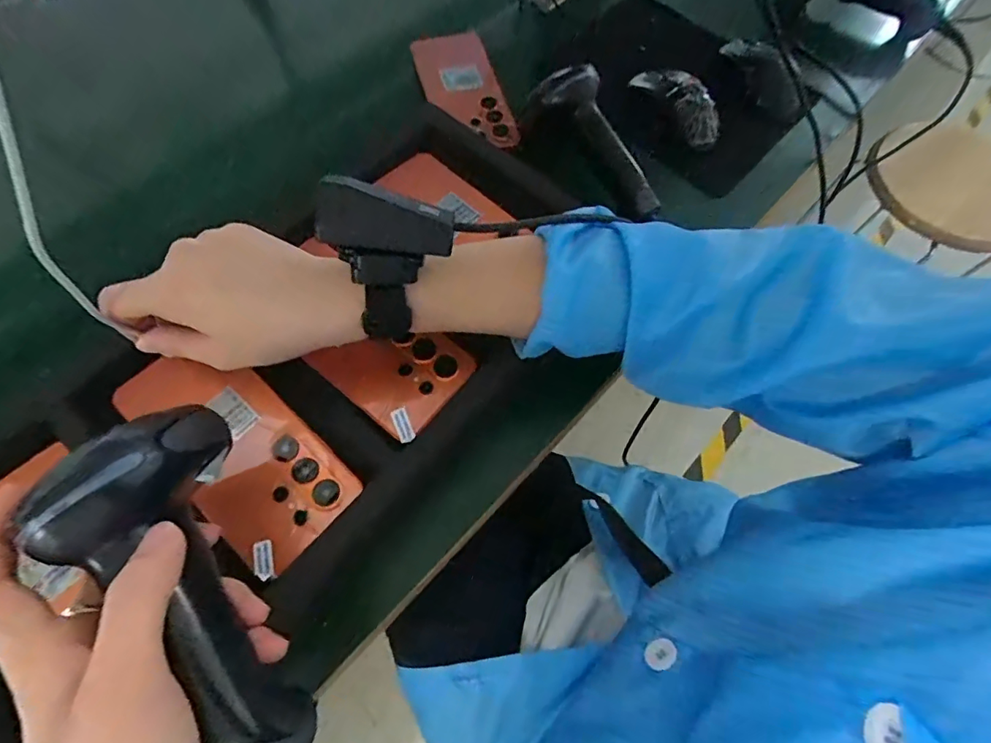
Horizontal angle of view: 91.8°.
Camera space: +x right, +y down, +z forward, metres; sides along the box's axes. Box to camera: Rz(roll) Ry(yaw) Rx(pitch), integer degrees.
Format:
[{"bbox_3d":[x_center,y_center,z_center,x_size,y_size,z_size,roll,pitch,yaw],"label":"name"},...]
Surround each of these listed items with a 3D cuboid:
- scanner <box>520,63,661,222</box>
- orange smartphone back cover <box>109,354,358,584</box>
[{"bbox_3d":[0.096,-0.210,0.442,0.152,0.063,0.057,43,71,-7],"label":"scanner"},{"bbox_3d":[-0.171,0.046,0.314,0.173,0.014,0.077,40,71,14],"label":"orange smartphone back cover"}]

